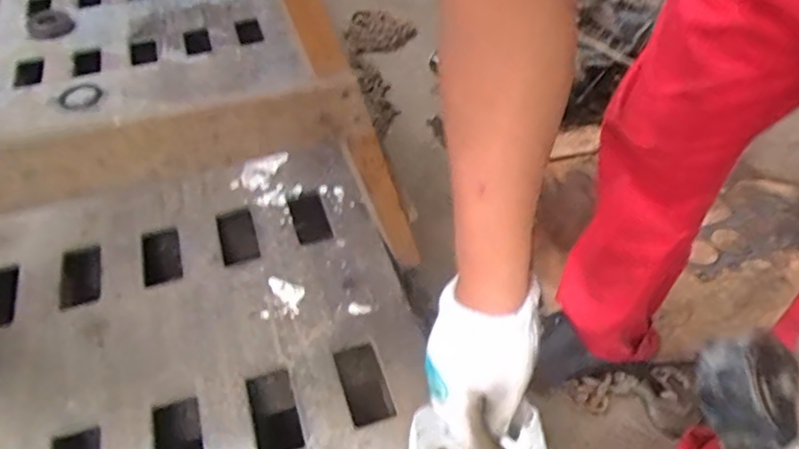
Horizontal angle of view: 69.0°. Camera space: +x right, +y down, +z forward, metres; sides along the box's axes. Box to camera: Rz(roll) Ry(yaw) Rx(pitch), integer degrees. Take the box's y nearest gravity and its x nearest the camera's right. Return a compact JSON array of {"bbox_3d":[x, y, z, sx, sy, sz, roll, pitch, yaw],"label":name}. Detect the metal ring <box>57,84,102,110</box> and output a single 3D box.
[{"bbox_3d":[-0.616,-0.244,1.123,0.078,0.011,0.092,-25,47,-22],"label":"metal ring"}]

